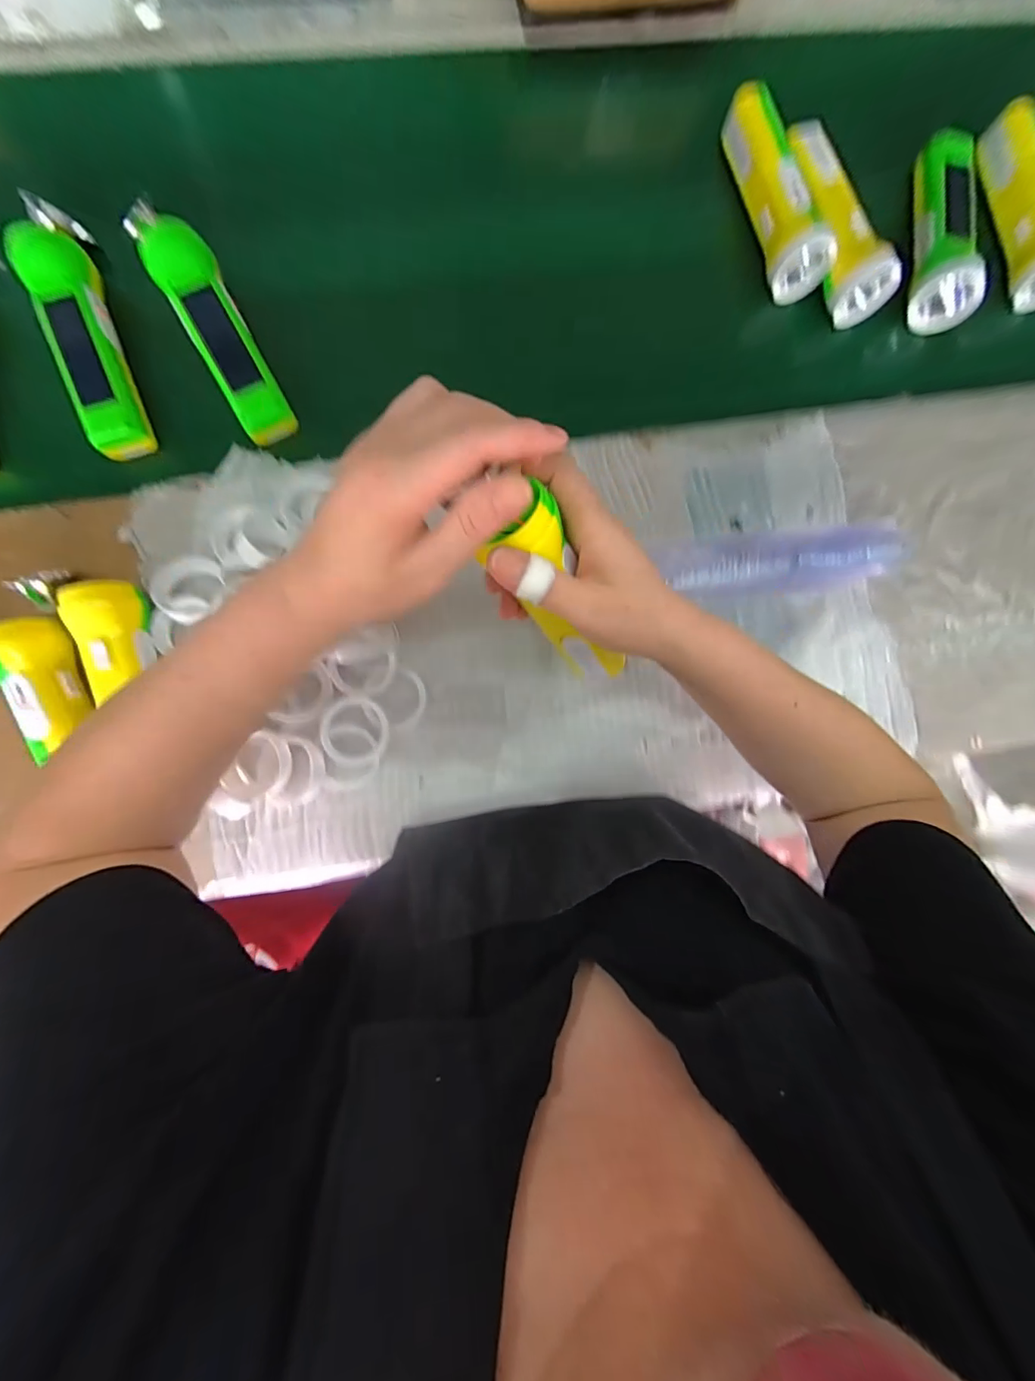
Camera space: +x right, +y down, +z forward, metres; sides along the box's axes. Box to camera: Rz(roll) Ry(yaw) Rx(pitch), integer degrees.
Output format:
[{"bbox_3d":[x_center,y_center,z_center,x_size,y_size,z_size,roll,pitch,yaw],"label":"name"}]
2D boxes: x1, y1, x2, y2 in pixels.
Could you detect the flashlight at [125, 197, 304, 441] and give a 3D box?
[{"bbox_3d":[-0.246,-0.299,0.391,0.047,0.046,0.180,-30,89,-6],"label":"flashlight"}]

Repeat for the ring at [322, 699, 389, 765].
[{"bbox_3d":[-0.127,0.031,0.372,0.051,0.007,0.051,0,85,-2],"label":"ring"}]

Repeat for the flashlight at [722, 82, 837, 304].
[{"bbox_3d":[0.225,-0.429,0.411,0.041,0.047,0.154,-21,88,-6],"label":"flashlight"}]

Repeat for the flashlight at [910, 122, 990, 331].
[{"bbox_3d":[0.380,-0.403,0.419,0.046,0.043,0.154,-1,86,-5],"label":"flashlight"}]

